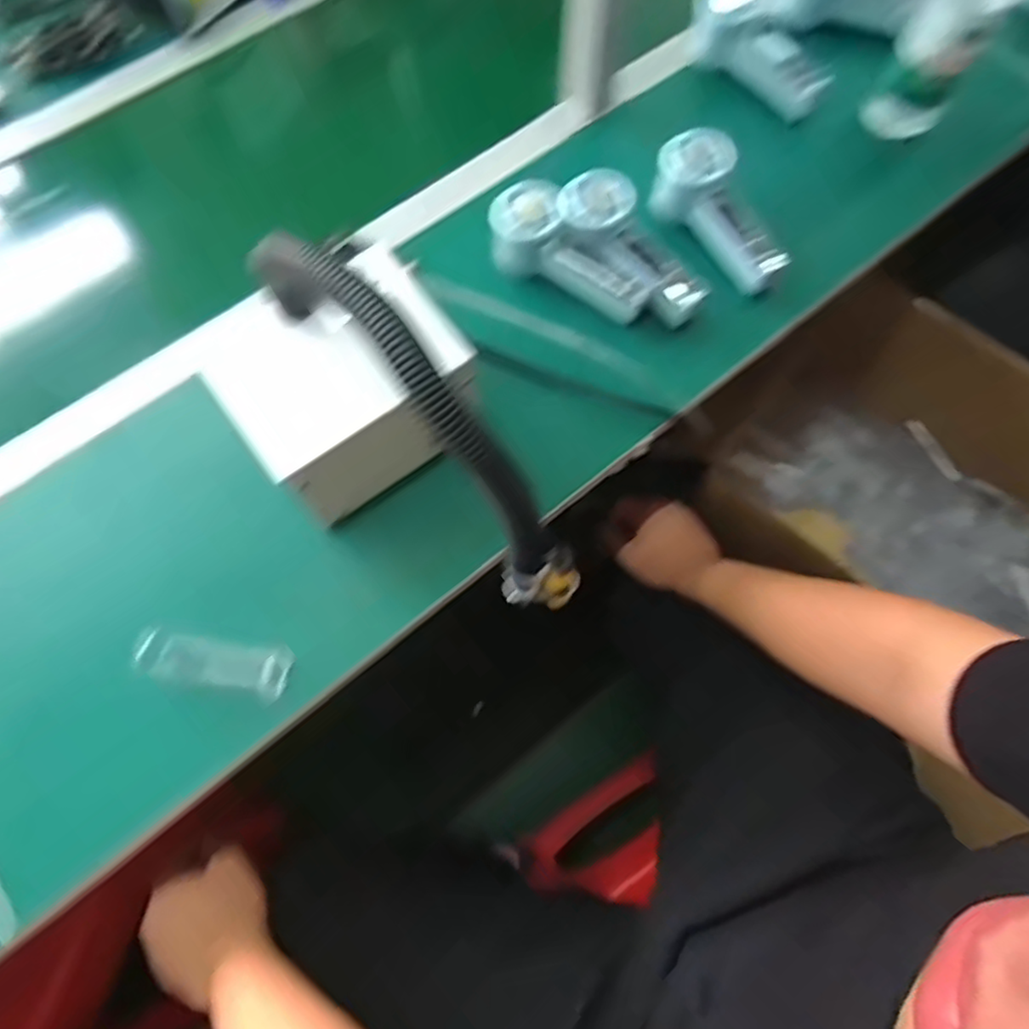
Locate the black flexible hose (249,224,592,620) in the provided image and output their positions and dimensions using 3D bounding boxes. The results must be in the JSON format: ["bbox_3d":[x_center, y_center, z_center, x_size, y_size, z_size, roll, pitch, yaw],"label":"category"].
[{"bbox_3d":[-0.053,-0.042,0.448,0.041,0.308,0.160,-46,32,-16],"label":"black flexible hose"}]

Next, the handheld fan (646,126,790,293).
[{"bbox_3d":[0.186,-0.268,0.609,0.062,0.061,0.155,-35,90,-13],"label":"handheld fan"}]

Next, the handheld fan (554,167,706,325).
[{"bbox_3d":[0.102,-0.232,0.580,0.071,0.032,0.153,-41,91,-15],"label":"handheld fan"}]

